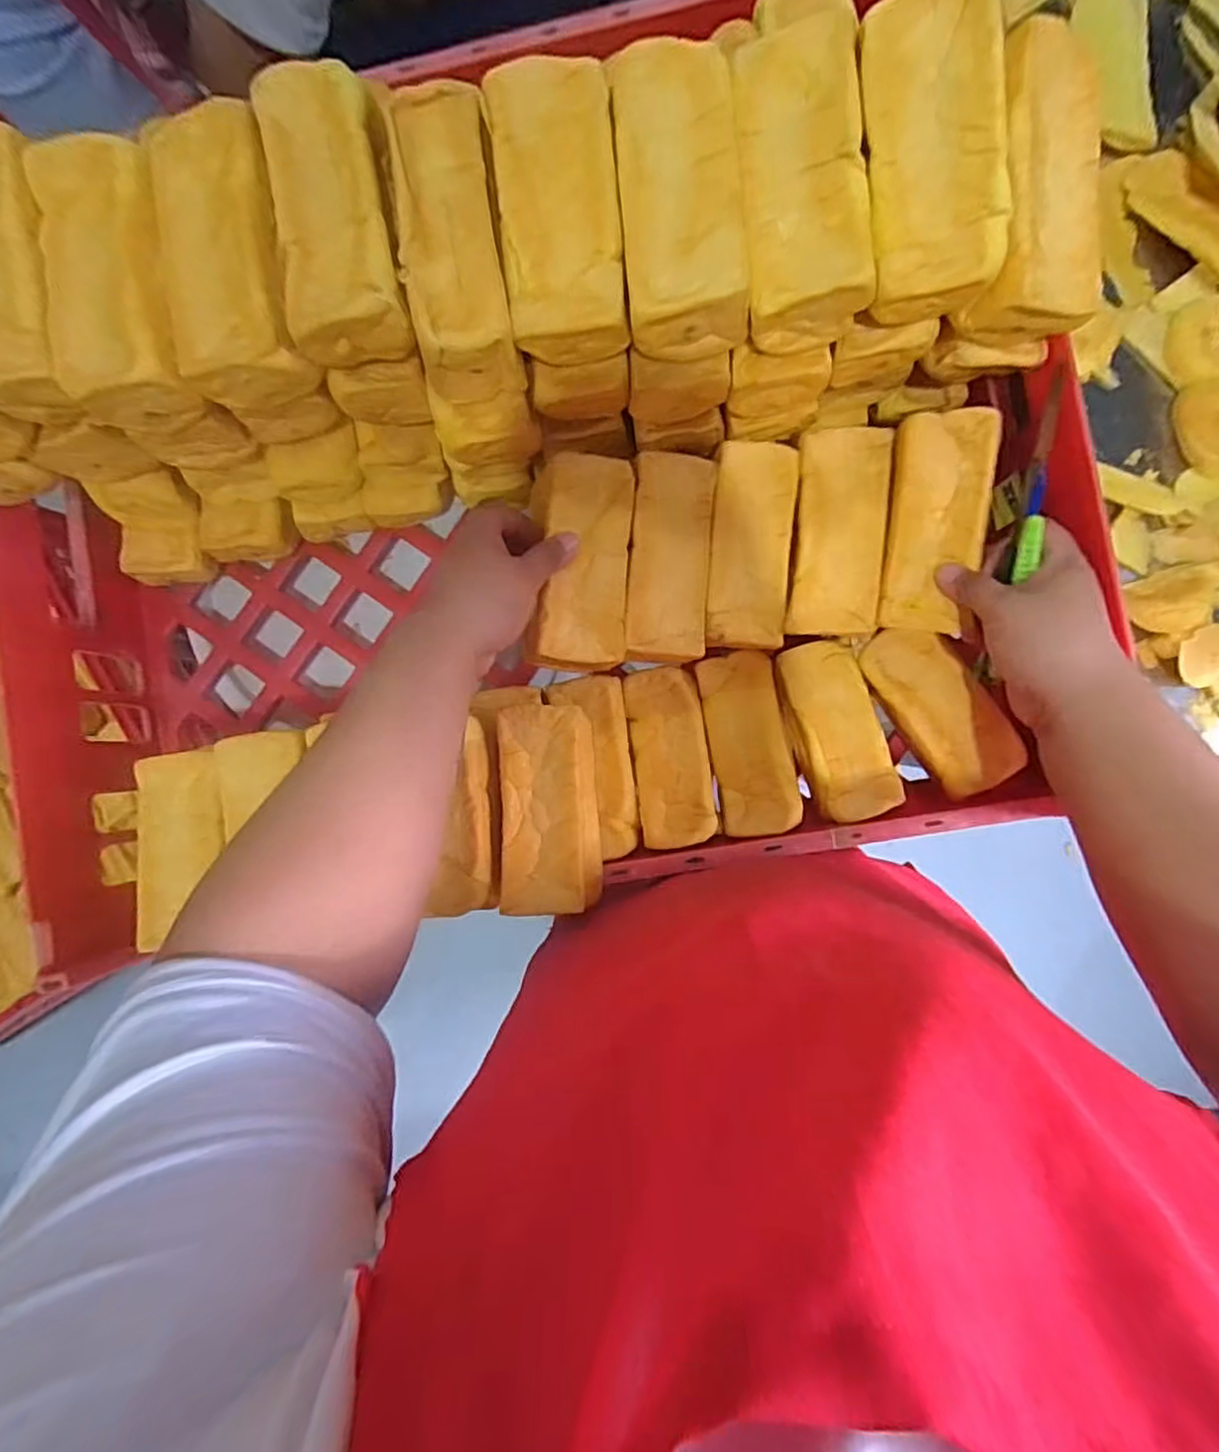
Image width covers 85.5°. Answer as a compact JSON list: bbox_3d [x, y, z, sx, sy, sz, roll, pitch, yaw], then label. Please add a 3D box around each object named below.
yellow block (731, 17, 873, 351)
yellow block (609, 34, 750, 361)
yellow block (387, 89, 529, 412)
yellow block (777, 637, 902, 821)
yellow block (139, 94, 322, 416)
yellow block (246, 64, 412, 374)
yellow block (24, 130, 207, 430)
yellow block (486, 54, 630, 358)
[{"bbox_3d":[0.100,-0.283,0.350,0.063,0.047,0.140,-5,90,5],"label":"yellow block"},{"bbox_3d":[0.037,-0.280,0.357,0.064,0.049,0.141,-6,90,5],"label":"yellow block"},{"bbox_3d":[-0.084,-0.262,0.365,0.055,0.056,0.136,-6,90,5],"label":"yellow block"},{"bbox_3d":[0.169,0.003,0.494,0.056,0.032,0.131,-18,89,5],"label":"yellow block"},{"bbox_3d":[-0.207,-0.257,0.366,0.066,0.039,0.146,-9,90,5],"label":"yellow block"},{"bbox_3d":[-0.147,-0.272,0.355,0.066,0.041,0.138,-9,90,5],"label":"yellow block"},{"bbox_3d":[-0.269,-0.242,0.362,0.063,0.041,0.142,-10,90,5],"label":"yellow block"},{"bbox_3d":[-0.026,-0.273,0.357,0.062,0.040,0.134,-5,90,5],"label":"yellow block"}]

